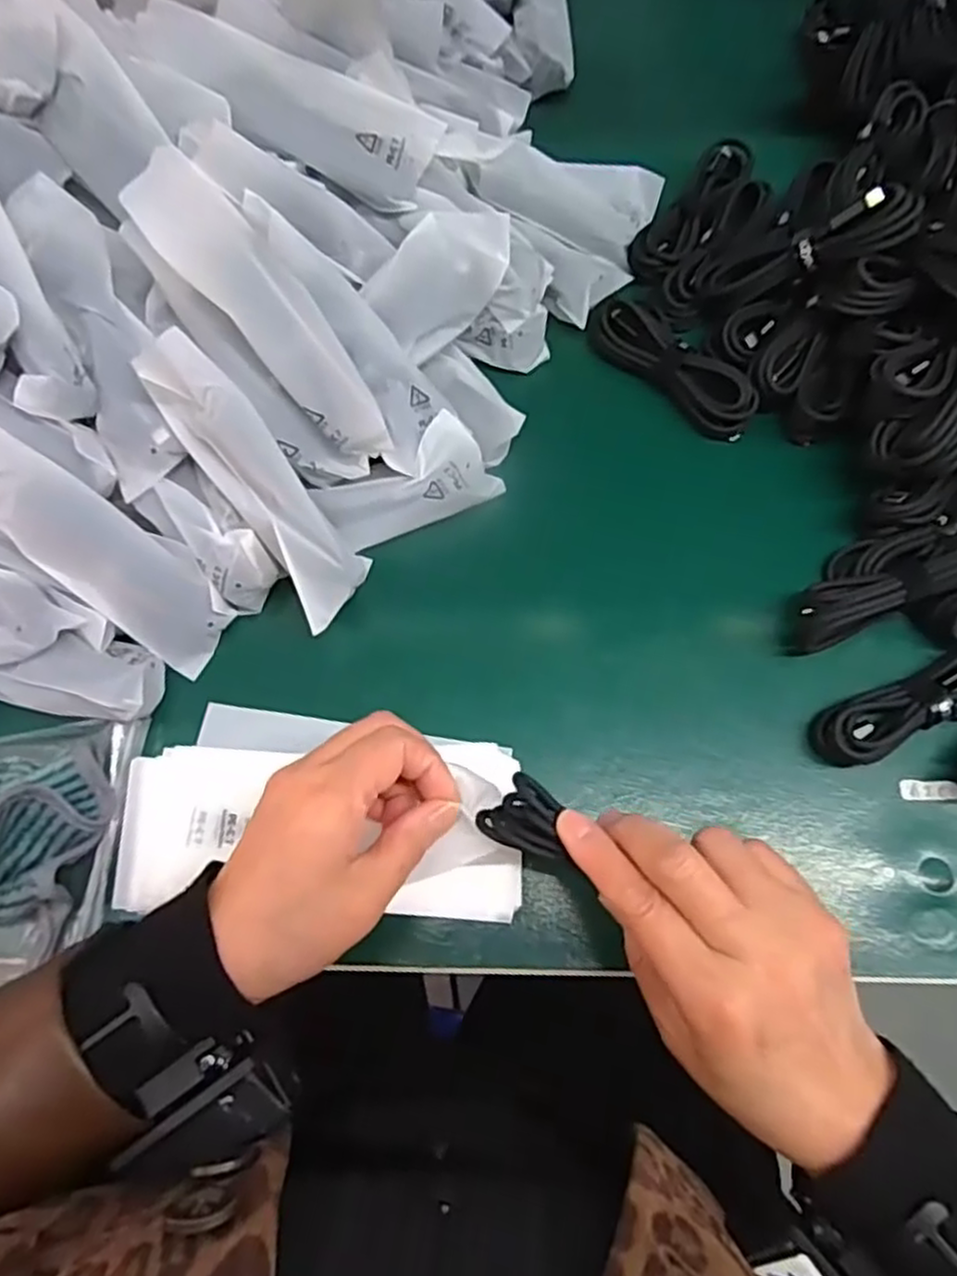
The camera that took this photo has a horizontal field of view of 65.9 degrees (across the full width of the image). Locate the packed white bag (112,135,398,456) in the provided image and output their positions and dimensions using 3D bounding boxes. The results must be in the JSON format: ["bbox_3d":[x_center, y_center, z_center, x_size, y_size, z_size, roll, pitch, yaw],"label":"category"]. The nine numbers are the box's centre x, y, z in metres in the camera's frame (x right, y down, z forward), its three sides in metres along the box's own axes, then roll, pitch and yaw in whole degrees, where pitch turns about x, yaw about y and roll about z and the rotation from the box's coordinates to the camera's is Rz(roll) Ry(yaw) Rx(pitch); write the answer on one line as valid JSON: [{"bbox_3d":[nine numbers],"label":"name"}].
[{"bbox_3d":[-0.096,-0.151,0.346,0.043,0.023,0.152,-42,103,-10],"label":"packed white bag"}]

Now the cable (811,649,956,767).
[{"bbox_3d":[0.220,0.033,0.361,0.109,0.024,0.035,-21,73,-5],"label":"cable"}]

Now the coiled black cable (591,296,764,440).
[{"bbox_3d":[0.113,-0.158,0.429,0.108,0.026,0.033,42,78,14],"label":"coiled black cable"}]

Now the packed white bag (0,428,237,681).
[{"bbox_3d":[-0.193,-0.043,0.368,0.152,0.019,0.047,43,76,-20],"label":"packed white bag"}]

